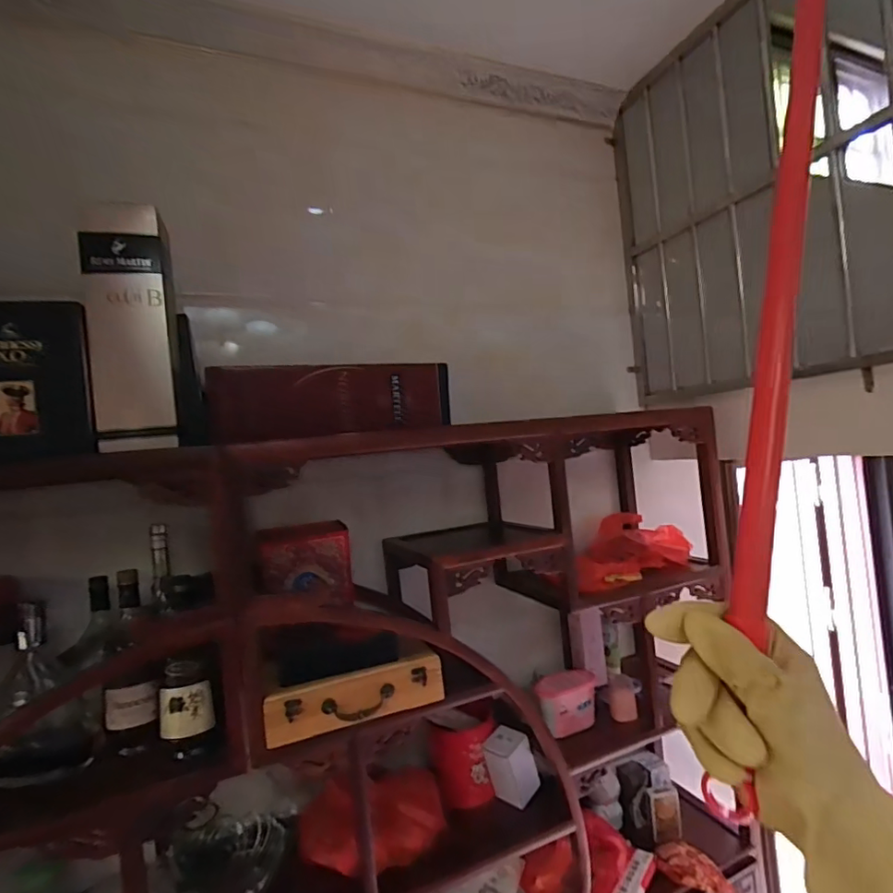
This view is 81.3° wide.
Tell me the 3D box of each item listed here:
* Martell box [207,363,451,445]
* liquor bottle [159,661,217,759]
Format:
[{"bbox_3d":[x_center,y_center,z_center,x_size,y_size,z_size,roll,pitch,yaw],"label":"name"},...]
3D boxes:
[{"bbox_3d":[-0.221,-0.095,1.052,0.469,0.138,0.078,-5,-1,-23],"label":"Martell box"},{"bbox_3d":[-0.416,0.413,0.830,0.073,0.148,0.067,-5,-1,-33],"label":"liquor bottle"}]

